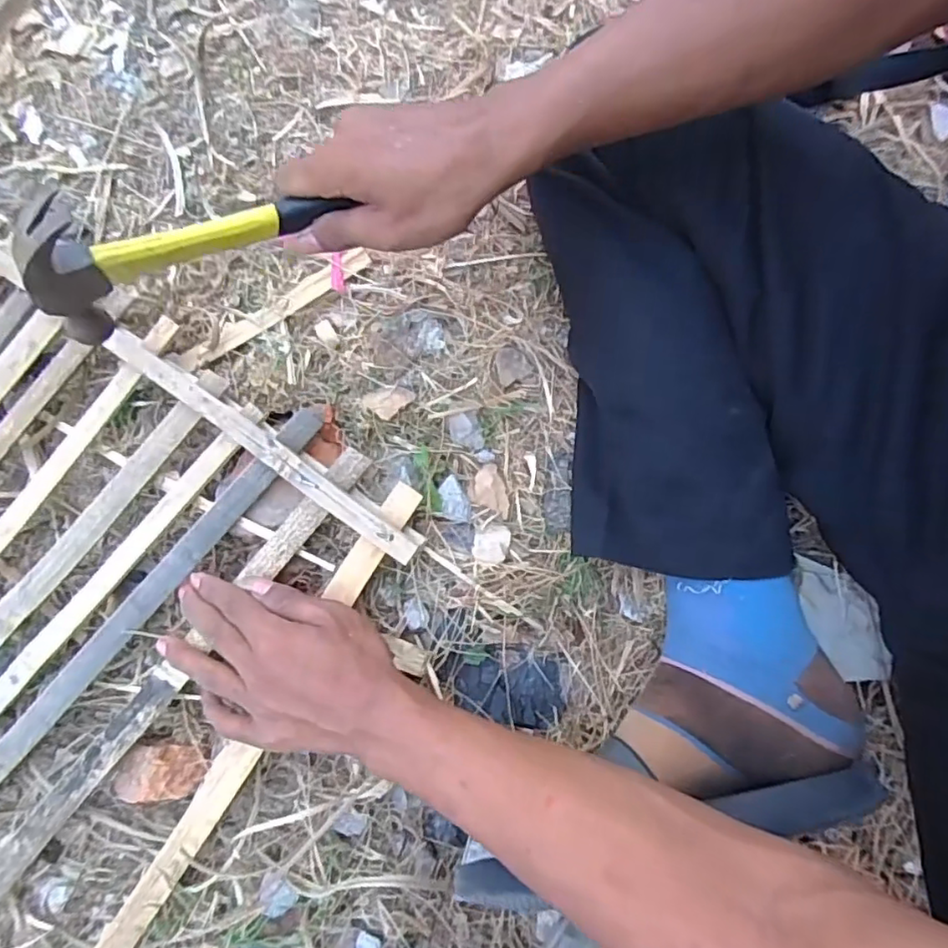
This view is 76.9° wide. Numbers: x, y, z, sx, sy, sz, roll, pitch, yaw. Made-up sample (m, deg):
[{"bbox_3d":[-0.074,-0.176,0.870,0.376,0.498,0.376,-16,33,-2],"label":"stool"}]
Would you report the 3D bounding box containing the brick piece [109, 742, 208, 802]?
[{"bbox_3d":[-0.210,0.200,0.403,0.061,0.018,0.036,2,78,1],"label":"brick piece"}]

